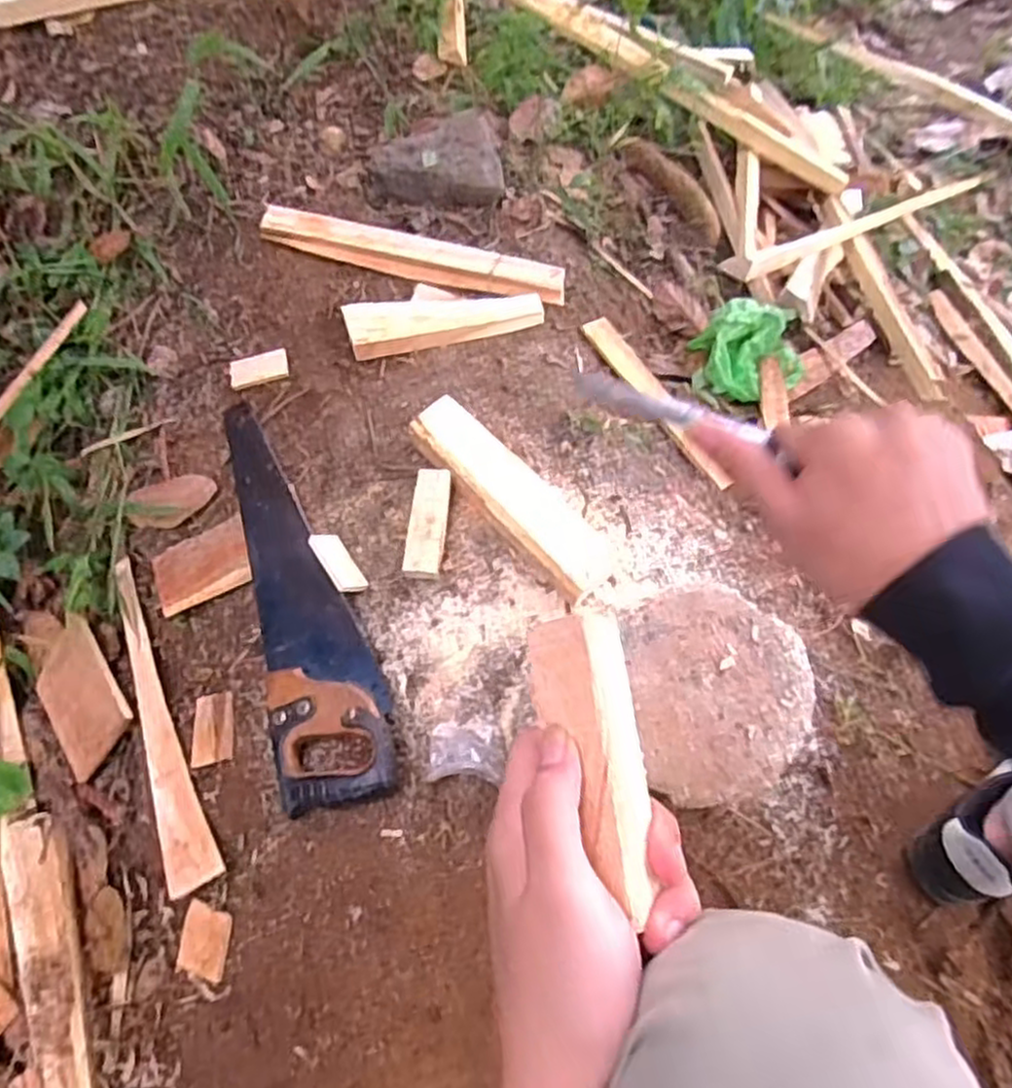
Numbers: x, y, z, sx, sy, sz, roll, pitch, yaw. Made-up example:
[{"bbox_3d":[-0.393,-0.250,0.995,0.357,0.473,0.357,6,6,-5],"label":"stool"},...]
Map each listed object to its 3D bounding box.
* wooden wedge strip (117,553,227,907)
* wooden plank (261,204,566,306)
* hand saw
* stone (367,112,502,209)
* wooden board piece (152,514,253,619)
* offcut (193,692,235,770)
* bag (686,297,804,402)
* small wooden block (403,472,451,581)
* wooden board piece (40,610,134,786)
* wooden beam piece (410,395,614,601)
[{"bbox_3d":[-0.383,0.183,0.811,0.059,0.018,0.385,-37,60,9],"label":"wooden wedge strip"},{"bbox_3d":[-0.118,-0.376,0.986,0.395,0.035,0.047,11,60,-5],"label":"wooden plank"},{"bbox_3d":[-0.222,0.031,0.808,0.118,0.042,0.507,-17,60,-7],"label":"hand saw"},{"bbox_3d":[-0.102,-0.526,1.039,0.186,0.088,0.111,-10,58,1],"label":"stone"},{"bbox_3d":[-0.345,0.024,0.854,0.117,0.008,0.084,-22,67,8],"label":"wooden board piece"},{"bbox_3d":[-0.301,0.189,0.773,0.049,0.004,0.072,-16,64,13],"label":"offcut"},{"bbox_3d":[0.363,-0.285,1.103,0.154,0.088,0.124,-17,58,-3],"label":"bag"},{"bbox_3d":[-0.082,-0.022,0.800,0.037,0.023,0.117,5,74,6],"label":"small wooden block"},{"bbox_3d":[-0.495,0.176,0.872,0.174,0.012,0.108,40,99,31],"label":"wooden board piece"},{"bbox_3d":[0.005,-0.058,0.813,0.072,0.042,0.276,-39,62,-16],"label":"wooden beam piece"}]

